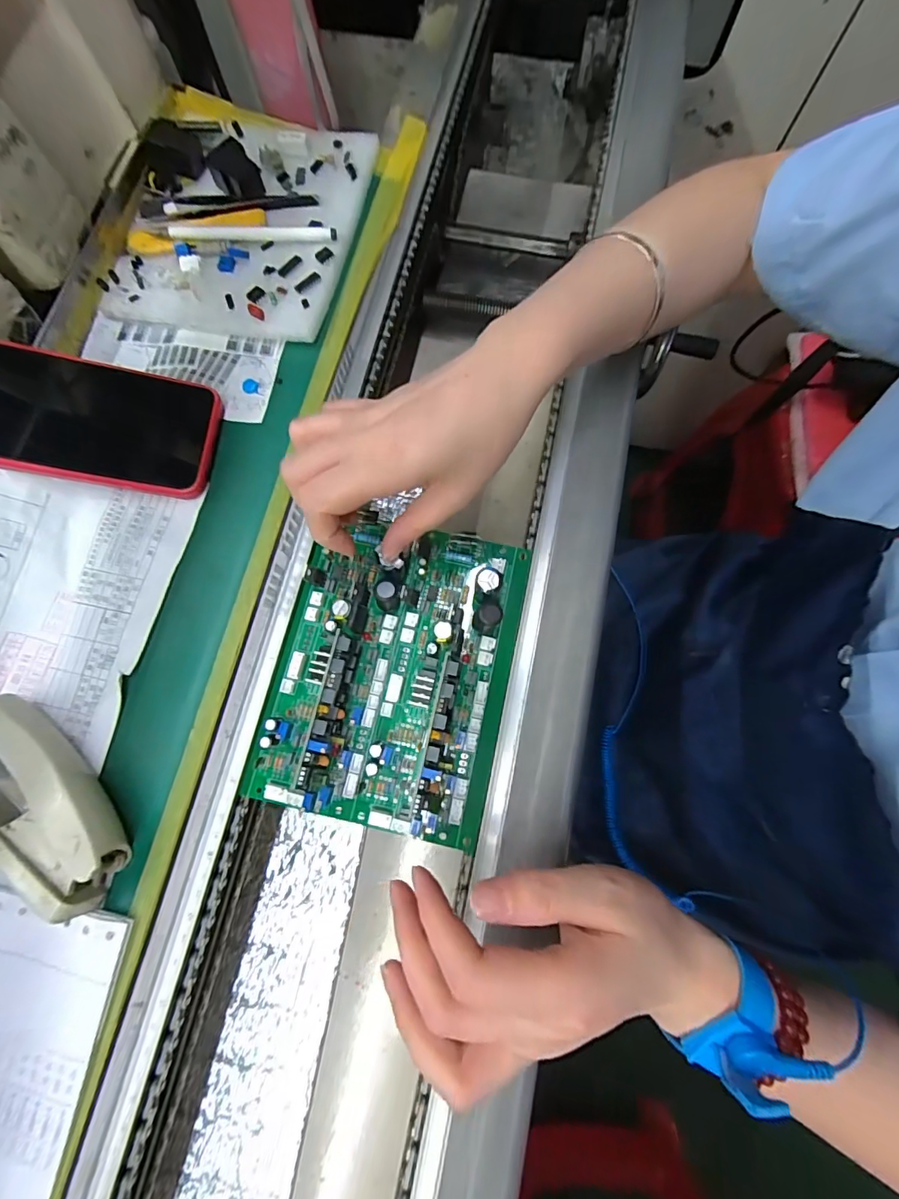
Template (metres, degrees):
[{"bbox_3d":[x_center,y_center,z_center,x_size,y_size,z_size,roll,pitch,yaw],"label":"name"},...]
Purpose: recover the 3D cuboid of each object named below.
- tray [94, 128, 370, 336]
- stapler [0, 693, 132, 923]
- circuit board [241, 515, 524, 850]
[{"bbox_3d":[-0.147,-0.276,0.344,0.159,0.012,0.185,12,75,5],"label":"tray"},{"bbox_3d":[-0.213,0.101,0.240,0.116,0.029,0.048,34,78,10],"label":"stapler"},{"bbox_3d":[-0.033,0.036,0.271,0.132,0.036,0.175,13,77,2],"label":"circuit board"}]

